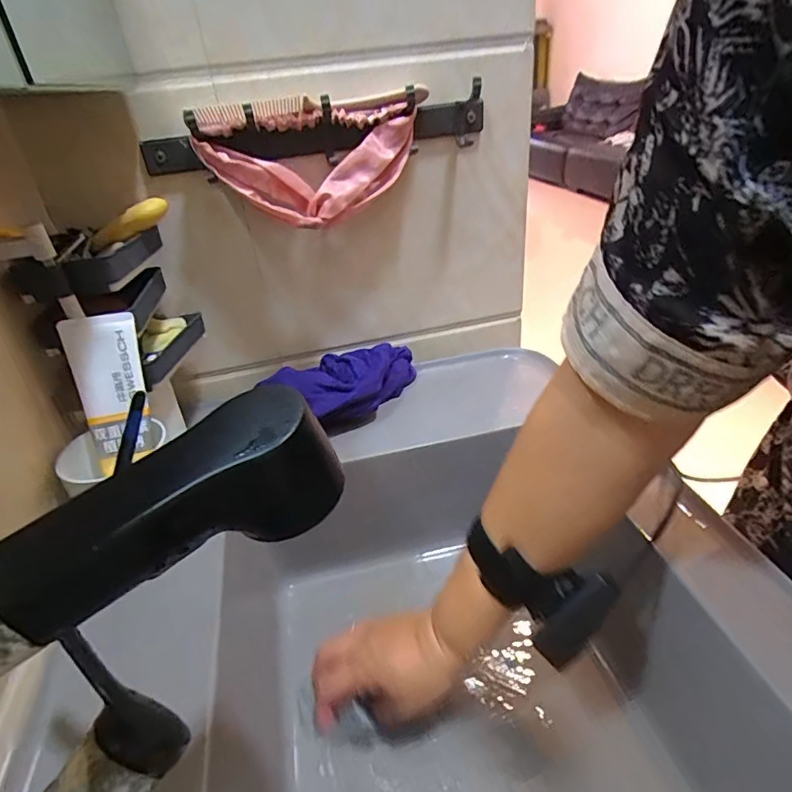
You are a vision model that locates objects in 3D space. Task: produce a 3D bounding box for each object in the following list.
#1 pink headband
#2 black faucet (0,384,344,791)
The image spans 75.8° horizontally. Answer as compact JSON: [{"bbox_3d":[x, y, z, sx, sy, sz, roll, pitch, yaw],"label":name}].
[{"bbox_3d":[-0.080,-0.224,0.496,0.206,0.098,0.037,-11,32,-7],"label":"pink headband"},{"bbox_3d":[-0.107,0.122,0.207,0.195,0.214,0.052,-25,36,-27],"label":"black faucet"}]

